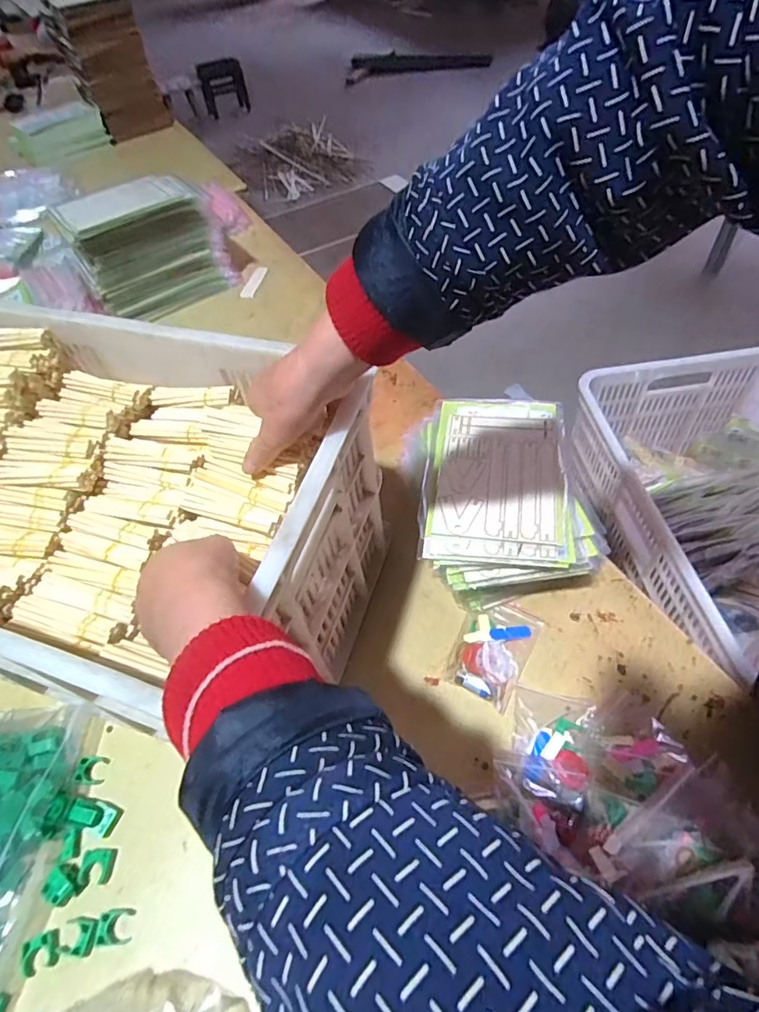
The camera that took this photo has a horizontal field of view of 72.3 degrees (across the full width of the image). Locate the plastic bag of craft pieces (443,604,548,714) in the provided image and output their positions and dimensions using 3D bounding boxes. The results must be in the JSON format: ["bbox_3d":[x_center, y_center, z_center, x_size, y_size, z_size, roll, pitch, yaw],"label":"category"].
[{"bbox_3d":[0.124,0.151,0.553,0.067,0.018,0.110,24,59,21],"label":"plastic bag of craft pieces"}]

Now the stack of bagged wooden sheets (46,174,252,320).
[{"bbox_3d":[-0.389,-0.474,0.943,0.290,0.172,0.115,-25,55,-13],"label":"stack of bagged wooden sheets"}]

